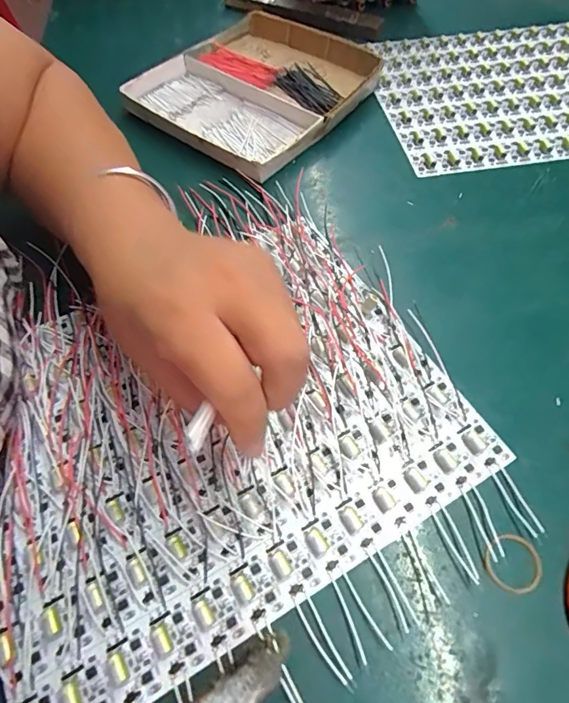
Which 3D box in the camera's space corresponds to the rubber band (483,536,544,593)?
[{"bbox_3d":[0.121,0.113,0.240,0.030,0.005,0.026,-20,65,-10],"label":"rubber band"}]

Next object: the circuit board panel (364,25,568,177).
[{"bbox_3d":[0.244,-0.277,0.477,0.288,0.007,0.232,-11,58,-5],"label":"circuit board panel"}]

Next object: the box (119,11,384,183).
[{"bbox_3d":[-0.032,-0.270,0.467,0.200,0.033,0.213,28,63,18],"label":"box"}]

